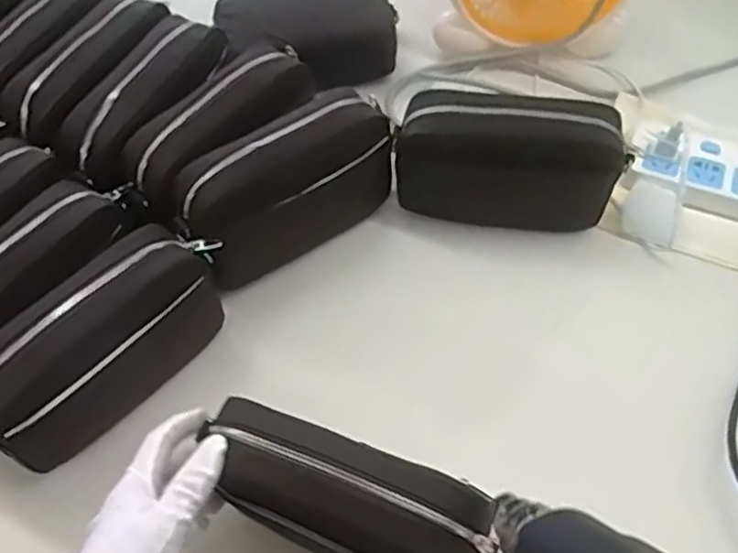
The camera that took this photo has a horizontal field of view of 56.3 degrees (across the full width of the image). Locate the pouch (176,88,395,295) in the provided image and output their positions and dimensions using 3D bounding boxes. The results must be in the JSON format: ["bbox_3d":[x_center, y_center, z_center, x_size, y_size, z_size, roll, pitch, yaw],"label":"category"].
[{"bbox_3d":[-0.069,-0.075,0.605,0.195,0.109,0.072,-34,64,-19],"label":"pouch"}]

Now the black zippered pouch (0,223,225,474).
[{"bbox_3d":[-0.203,0.053,0.532,0.068,0.119,0.208,36,65,20],"label":"black zippered pouch"}]

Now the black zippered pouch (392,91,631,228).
[{"bbox_3d":[0.123,-0.104,0.628,0.196,0.119,0.062,5,58,3],"label":"black zippered pouch"}]

